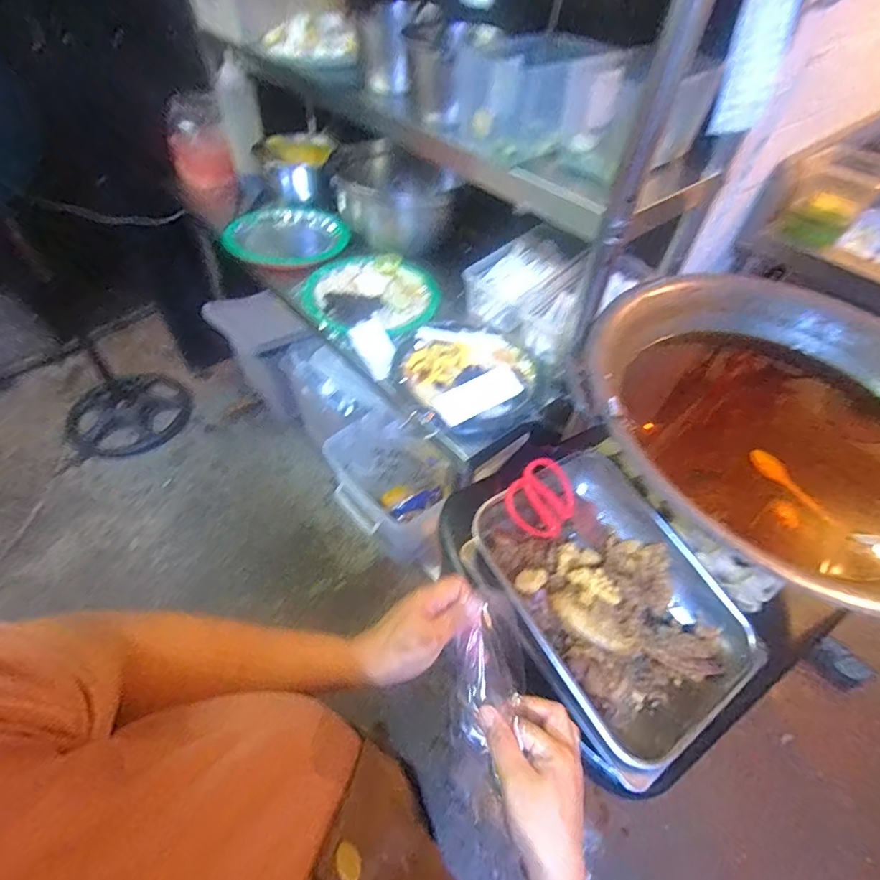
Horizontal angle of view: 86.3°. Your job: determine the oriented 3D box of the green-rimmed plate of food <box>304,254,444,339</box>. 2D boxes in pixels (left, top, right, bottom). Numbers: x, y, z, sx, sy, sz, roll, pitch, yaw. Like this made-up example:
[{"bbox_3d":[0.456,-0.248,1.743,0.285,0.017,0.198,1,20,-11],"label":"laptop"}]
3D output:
[{"bbox_3d":[-0.135,-0.286,0.914,0.258,0.028,0.244,3,51,-3],"label":"green-rimmed plate of food"}]

